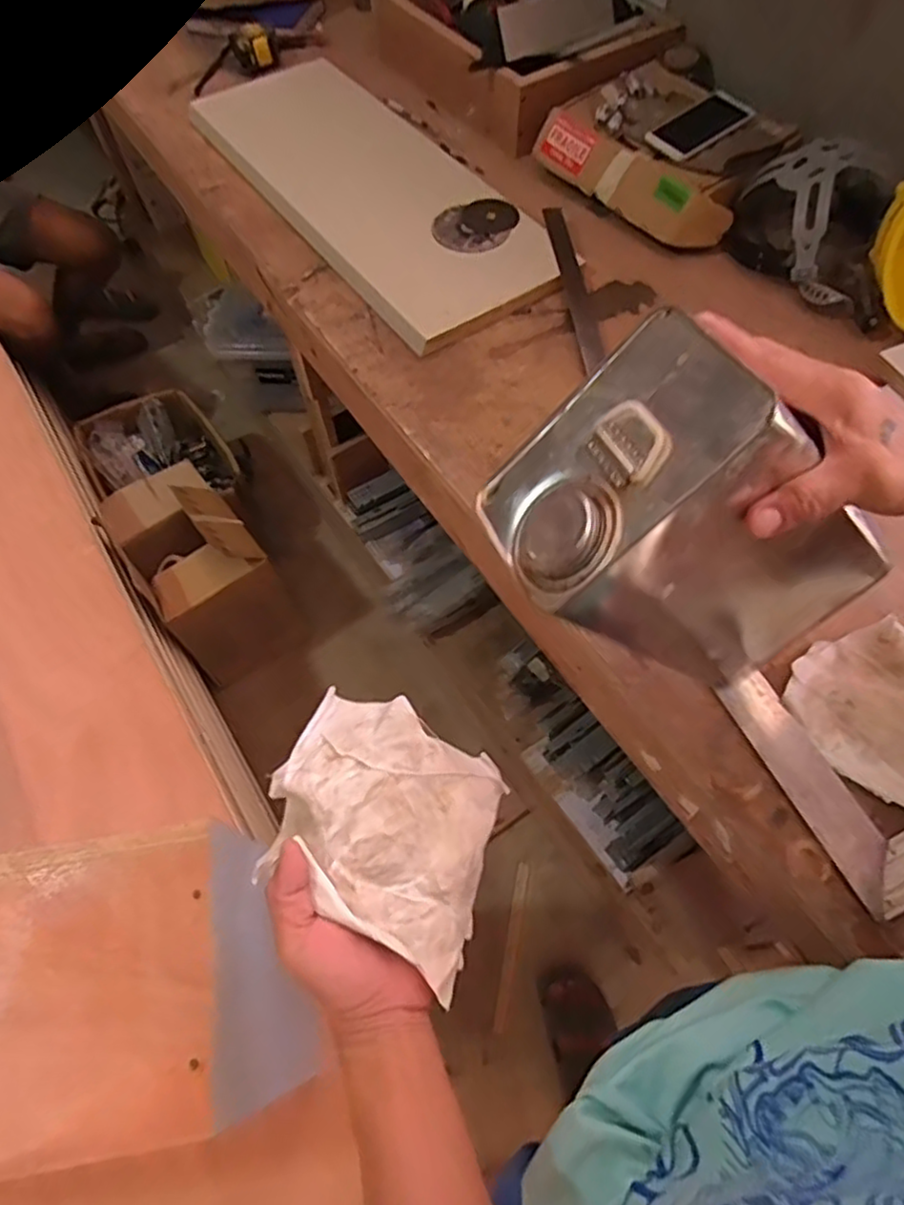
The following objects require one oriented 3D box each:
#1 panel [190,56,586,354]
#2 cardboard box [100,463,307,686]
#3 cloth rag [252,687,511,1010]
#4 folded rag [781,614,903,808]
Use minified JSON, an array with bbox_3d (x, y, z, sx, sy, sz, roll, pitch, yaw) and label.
[{"bbox_3d":[-0.109,-0.562,0.922,0.241,0.021,0.584,-35,70,-11],"label":"panel"},{"bbox_3d":[-0.504,-0.054,1.393,0.236,0.326,0.343,-41,67,-19],"label":"cardboard box"},{"bbox_3d":[-0.042,0.147,0.456,0.148,0.040,0.155,29,57,-12],"label":"cloth rag"},{"bbox_3d":[0.375,0.093,0.572,0.164,0.031,0.139,39,69,21],"label":"folded rag"}]

